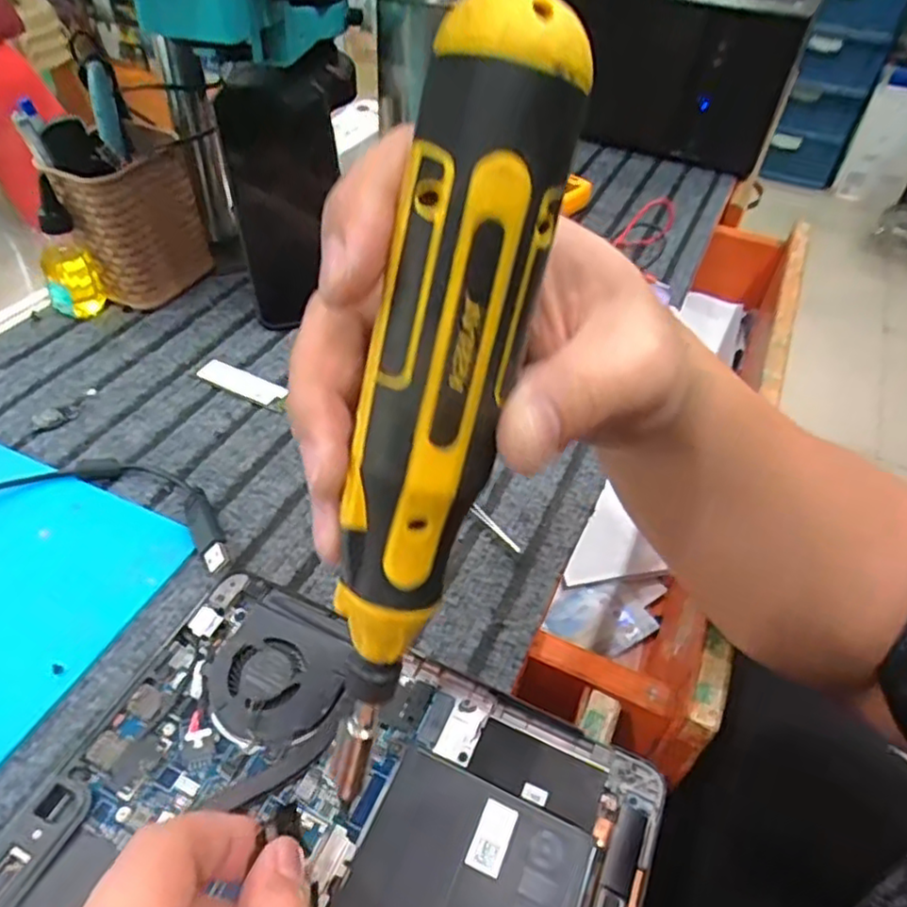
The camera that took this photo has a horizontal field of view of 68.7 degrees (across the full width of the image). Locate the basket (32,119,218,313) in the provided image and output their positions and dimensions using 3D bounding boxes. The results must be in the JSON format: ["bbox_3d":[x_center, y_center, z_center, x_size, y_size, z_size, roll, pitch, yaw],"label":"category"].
[{"bbox_3d":[-0.241,-0.178,0.509,0.092,0.107,0.088,-17,48,-19],"label":"basket"}]

